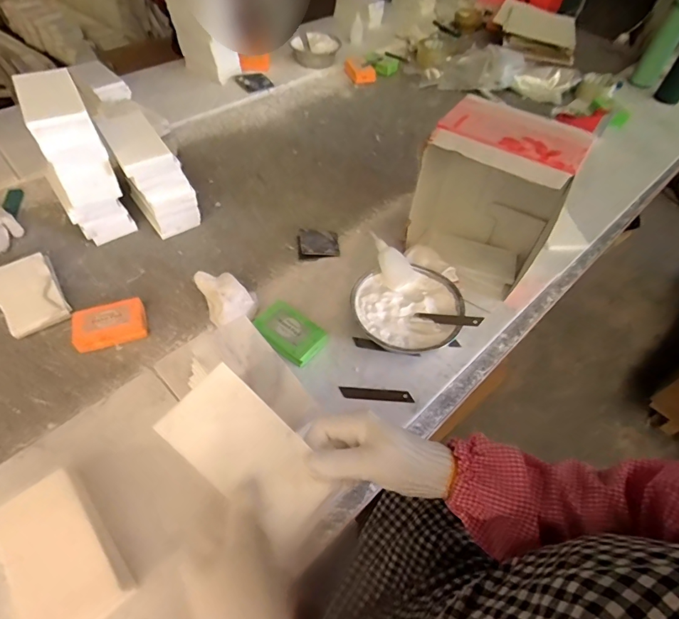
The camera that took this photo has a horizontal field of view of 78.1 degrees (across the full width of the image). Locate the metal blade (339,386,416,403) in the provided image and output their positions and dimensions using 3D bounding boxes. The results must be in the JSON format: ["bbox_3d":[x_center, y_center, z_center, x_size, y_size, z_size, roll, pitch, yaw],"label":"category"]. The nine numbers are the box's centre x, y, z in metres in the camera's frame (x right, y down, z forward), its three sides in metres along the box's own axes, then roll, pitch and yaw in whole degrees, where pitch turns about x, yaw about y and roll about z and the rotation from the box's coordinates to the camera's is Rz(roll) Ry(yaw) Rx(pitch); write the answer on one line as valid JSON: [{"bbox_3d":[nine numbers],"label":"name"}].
[{"bbox_3d":[0.051,0.117,0.572,0.099,0.004,0.018,4,57,1],"label":"metal blade"}]

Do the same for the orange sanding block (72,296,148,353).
[{"bbox_3d":[-0.335,0.023,0.611,0.095,0.030,0.059,-15,52,-14],"label":"orange sanding block"}]

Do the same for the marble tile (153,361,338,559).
[{"bbox_3d":[-0.074,0.122,0.354,0.145,0.004,0.073,46,71,-5],"label":"marble tile"}]

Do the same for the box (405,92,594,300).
[{"bbox_3d":[0.219,-0.159,0.637,0.197,0.245,0.153,24,54,17],"label":"box"}]

